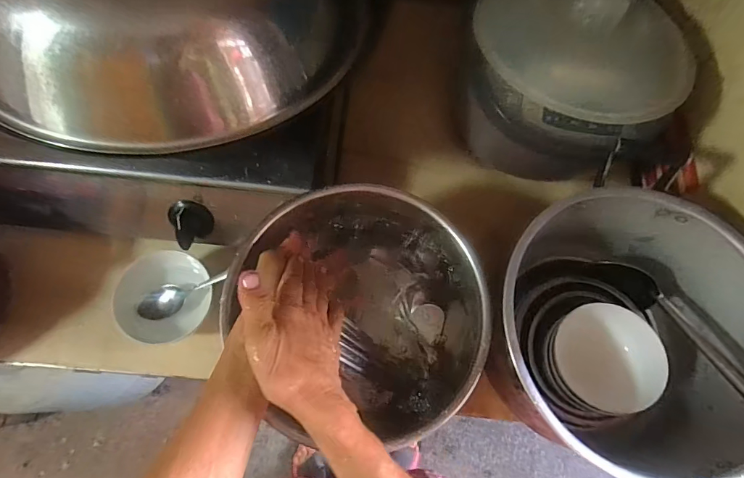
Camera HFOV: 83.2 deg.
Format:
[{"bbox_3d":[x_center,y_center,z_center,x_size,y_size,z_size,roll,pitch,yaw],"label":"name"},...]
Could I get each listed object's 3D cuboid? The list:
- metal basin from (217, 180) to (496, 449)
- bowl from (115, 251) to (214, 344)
[{"bbox_3d":[-0.007,0.075,0.448,0.259,0.101,0.258,1,71,-2],"label":"metal basin"},{"bbox_3d":[-0.250,0.073,0.510,0.098,0.055,0.106,1,71,-2],"label":"bowl"}]

